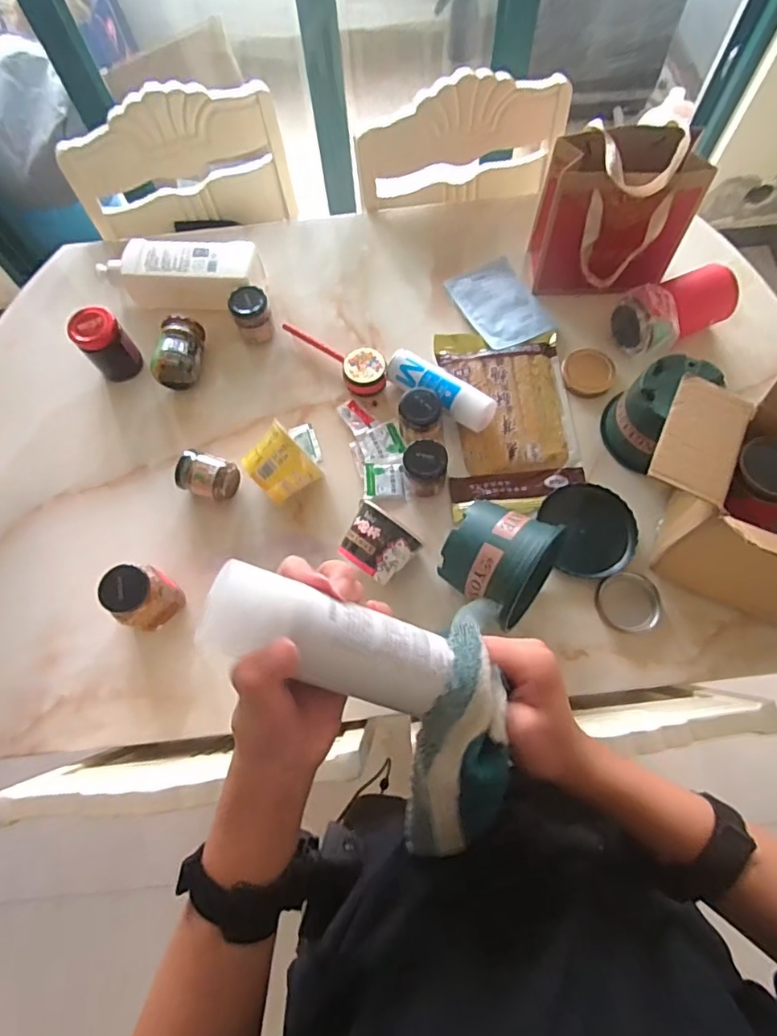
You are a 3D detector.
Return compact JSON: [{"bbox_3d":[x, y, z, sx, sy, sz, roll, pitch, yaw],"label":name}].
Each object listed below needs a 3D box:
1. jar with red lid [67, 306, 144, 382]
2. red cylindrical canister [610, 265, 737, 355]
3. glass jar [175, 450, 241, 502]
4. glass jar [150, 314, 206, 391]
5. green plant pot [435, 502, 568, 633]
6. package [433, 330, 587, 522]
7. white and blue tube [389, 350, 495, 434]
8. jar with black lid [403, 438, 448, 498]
[{"bbox_3d":[-0.430,-0.267,0.824,0.067,0.104,0.067,-1,70,2],"label":"jar with red lid"},{"bbox_3d":[0.420,-0.309,0.795,0.151,0.084,0.108,-32,71,-9],"label":"red cylindrical canister"},{"bbox_3d":[-0.251,-0.055,0.750,0.080,0.061,0.057,19,71,9],"label":"glass jar"},{"bbox_3d":[-0.322,-0.250,0.830,0.069,0.065,0.103,-1,70,2],"label":"glass jar"},{"bbox_3d":[0.134,0.049,0.647,0.120,0.136,0.123,34,75,14],"label":"green plant pot"},{"bbox_3d":[0.175,-0.147,0.783,0.186,0.021,0.283,-4,69,1],"label":"package"},{"bbox_3d":[0.074,-0.183,0.779,0.171,0.058,0.054,37,75,15],"label":"white and blue tube"},{"bbox_3d":[0.050,-0.067,0.728,0.056,0.076,0.052,-1,70,2],"label":"jar with black lid"}]

